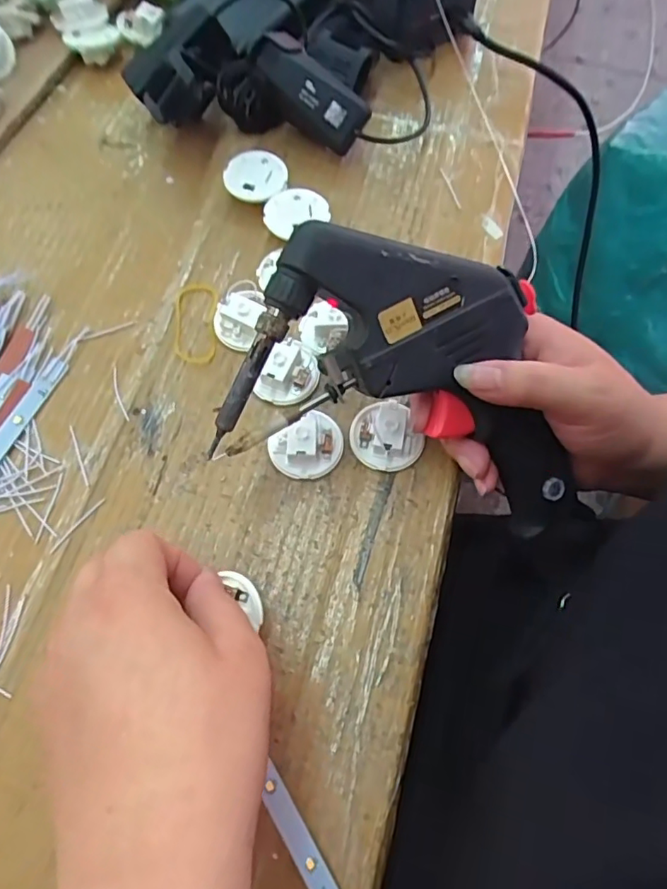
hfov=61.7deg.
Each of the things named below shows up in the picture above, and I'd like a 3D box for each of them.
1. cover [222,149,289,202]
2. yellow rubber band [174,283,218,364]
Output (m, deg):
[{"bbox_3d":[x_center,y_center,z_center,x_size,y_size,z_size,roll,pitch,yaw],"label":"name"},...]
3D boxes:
[{"bbox_3d":[-0.048,-0.167,0.345,0.039,0.004,0.035,-3,73,-1],"label":"cover"},{"bbox_3d":[-0.079,-0.071,0.323,0.024,0.004,0.053,-3,68,-2],"label":"yellow rubber band"}]

